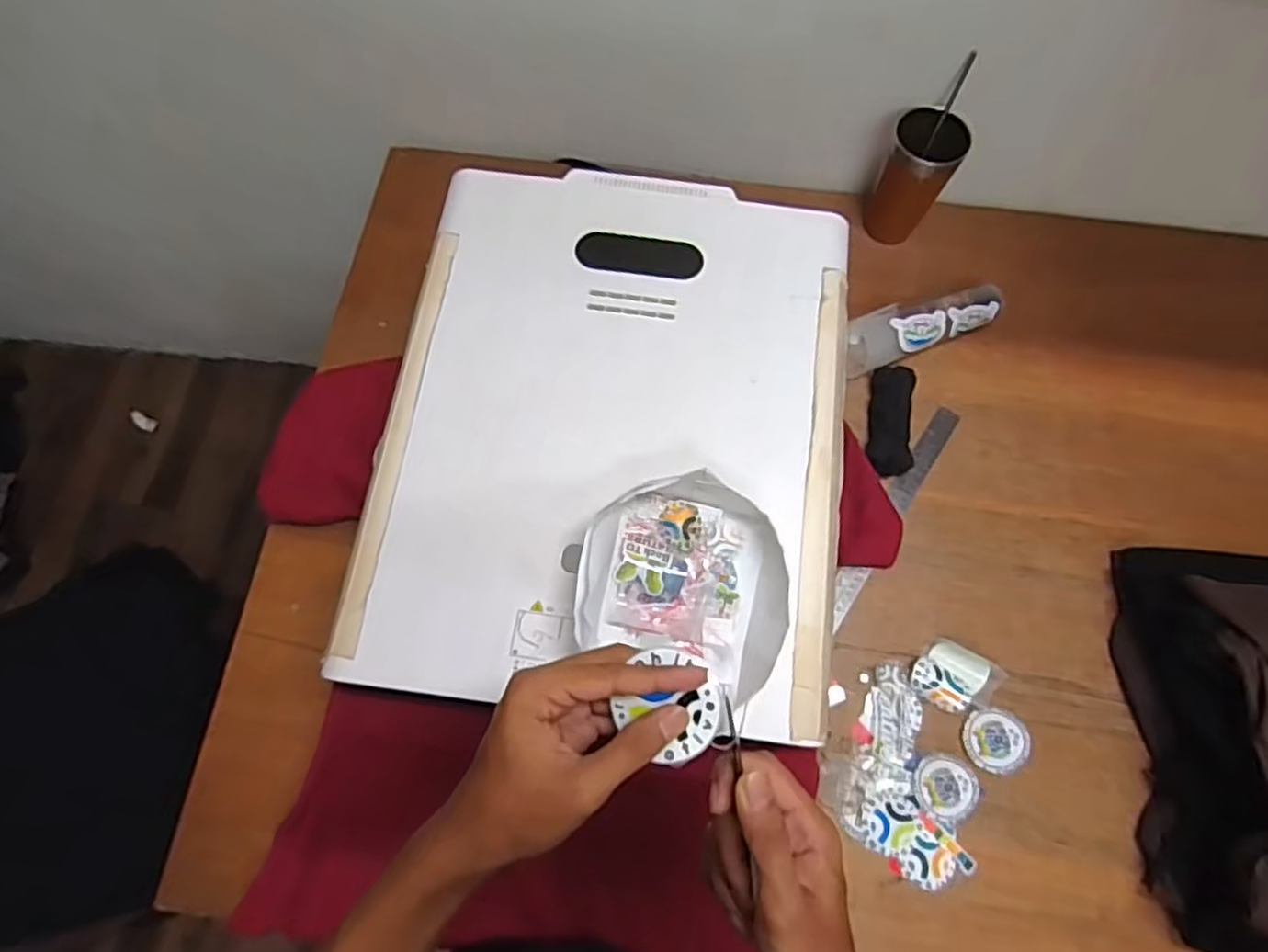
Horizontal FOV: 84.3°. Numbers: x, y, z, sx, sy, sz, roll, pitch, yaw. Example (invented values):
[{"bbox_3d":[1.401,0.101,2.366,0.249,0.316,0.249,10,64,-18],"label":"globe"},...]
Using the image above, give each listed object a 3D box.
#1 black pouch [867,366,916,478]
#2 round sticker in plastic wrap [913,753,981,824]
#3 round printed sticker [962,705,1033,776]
[{"bbox_3d":[0.293,-0.062,0.795,0.047,0.034,0.128,10,70,3],"label":"black pouch"},{"bbox_3d":[0.301,0.300,0.676,0.062,0.009,0.057,0,70,-1],"label":"round sticker in plastic wrap"},{"bbox_3d":[0.357,0.260,0.688,0.061,0.009,0.060,0,70,-1],"label":"round printed sticker"}]

